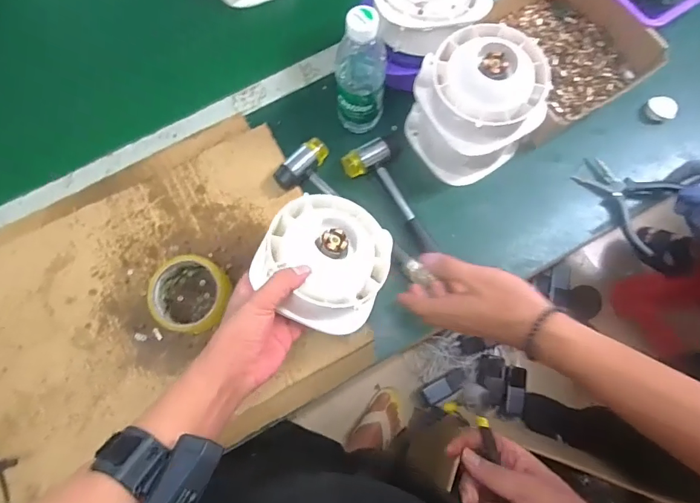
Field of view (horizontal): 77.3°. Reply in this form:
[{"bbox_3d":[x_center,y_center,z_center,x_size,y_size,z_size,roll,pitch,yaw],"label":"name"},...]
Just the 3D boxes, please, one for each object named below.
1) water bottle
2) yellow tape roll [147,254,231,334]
[{"bbox_3d":[0.013,-0.221,0.543,0.064,0.185,0.066,7,77,2],"label":"water bottle"},{"bbox_3d":[-0.196,0.053,0.540,0.098,0.041,0.092,0,77,0],"label":"yellow tape roll"}]

